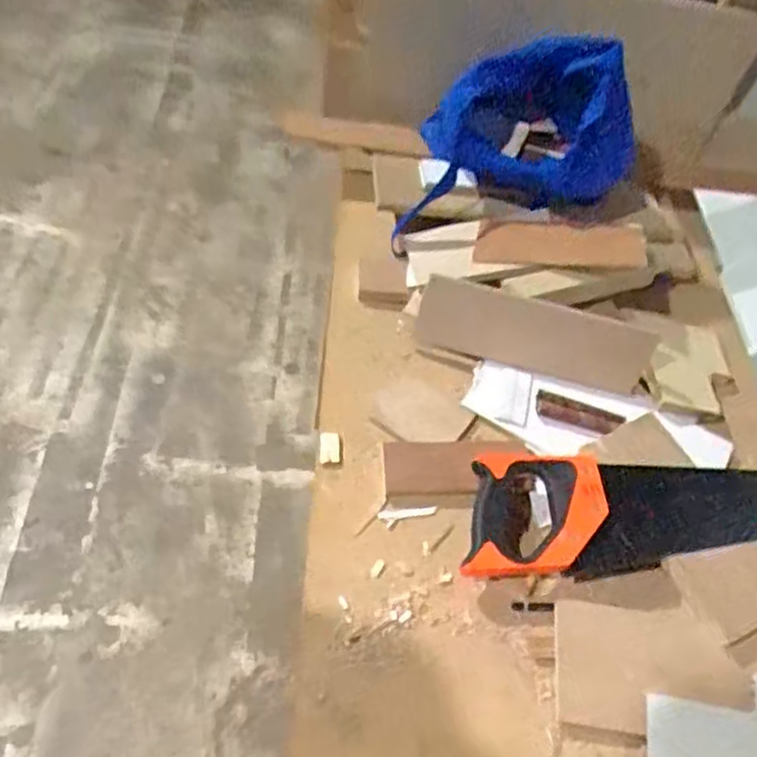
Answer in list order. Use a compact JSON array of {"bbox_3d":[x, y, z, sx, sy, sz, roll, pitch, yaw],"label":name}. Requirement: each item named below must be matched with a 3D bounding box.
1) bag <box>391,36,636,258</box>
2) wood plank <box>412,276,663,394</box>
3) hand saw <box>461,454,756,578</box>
[{"bbox_3d":[0.178,-0.284,0.827,0.280,0.175,0.132,6,51,-4],"label":"bag"},{"bbox_3d":[0.173,-0.045,0.773,0.253,0.082,0.008,13,33,-1],"label":"wood plank"},{"bbox_3d":[0.330,0.120,0.693,0.522,0.042,0.112,-3,53,-9],"label":"hand saw"}]

